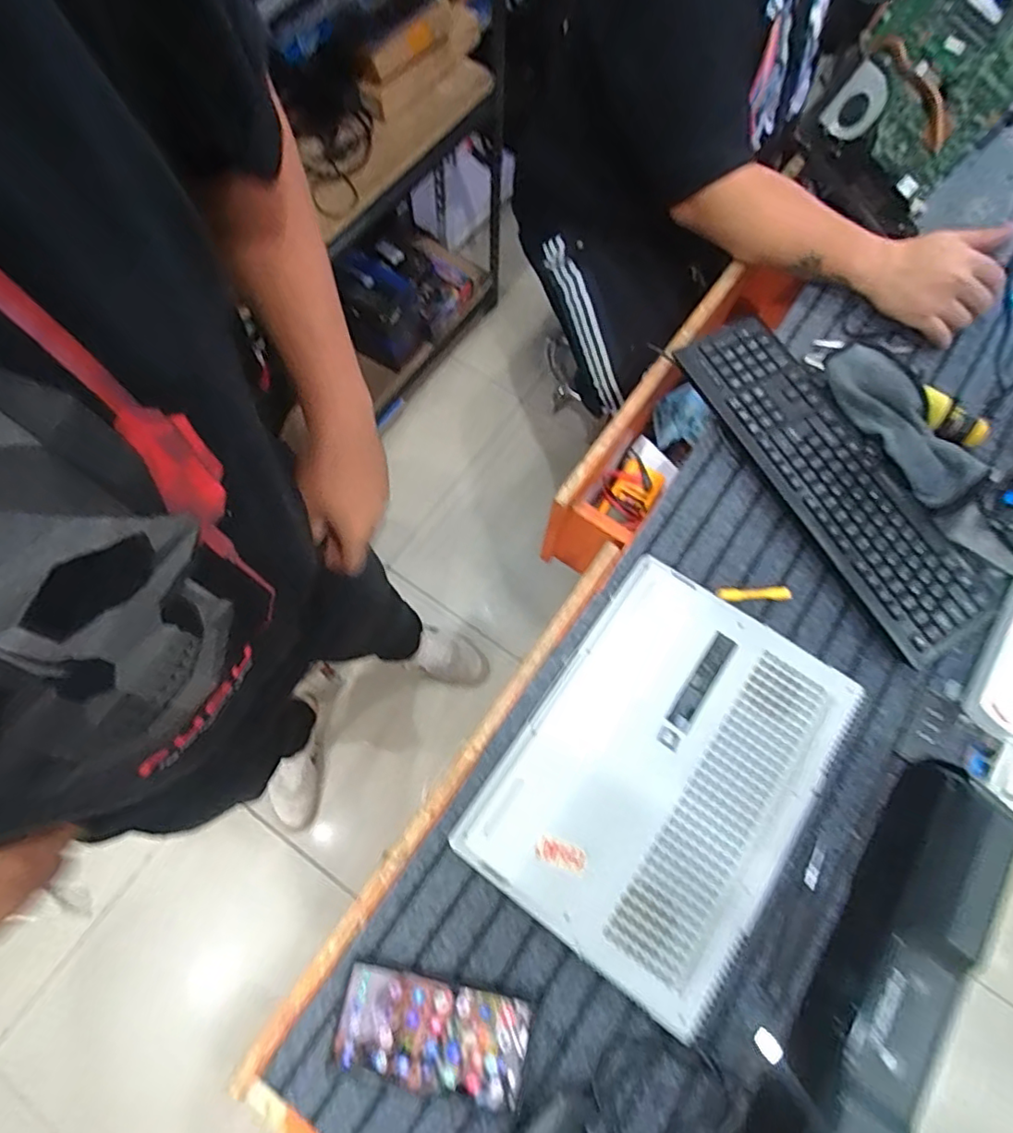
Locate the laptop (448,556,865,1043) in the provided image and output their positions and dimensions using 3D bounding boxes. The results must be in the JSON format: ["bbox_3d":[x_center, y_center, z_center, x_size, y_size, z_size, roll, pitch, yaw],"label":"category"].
[{"bbox_3d":[0.154,0.193,0.552,0.258,0.023,0.355,35,73,10],"label":"laptop"}]

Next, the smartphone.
[{"bbox_3d":[-0.063,0.402,0.491,0.161,0.015,0.079,11,71,2],"label":"smartphone"}]

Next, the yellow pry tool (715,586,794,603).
[{"bbox_3d":[0.270,0.030,0.624,0.080,0.009,0.015,0,71,-2],"label":"yellow pry tool"}]

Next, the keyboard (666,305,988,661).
[{"bbox_3d":[0.375,-0.109,0.661,0.137,0.027,0.438,-29,74,-11],"label":"keyboard"}]

